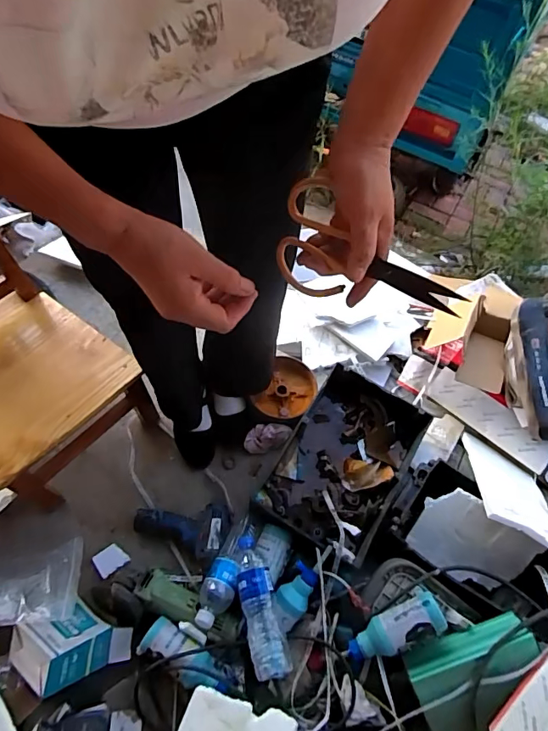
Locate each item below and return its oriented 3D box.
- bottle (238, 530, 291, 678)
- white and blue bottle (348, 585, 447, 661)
[{"bbox_3d":[-0.027,0.424,0.846,0.063,0.079,0.235,-11,64,-9],"label":"bottle"},{"bbox_3d":[0.213,0.462,0.833,0.169,0.072,0.066,-30,67,-2],"label":"white and blue bottle"}]

